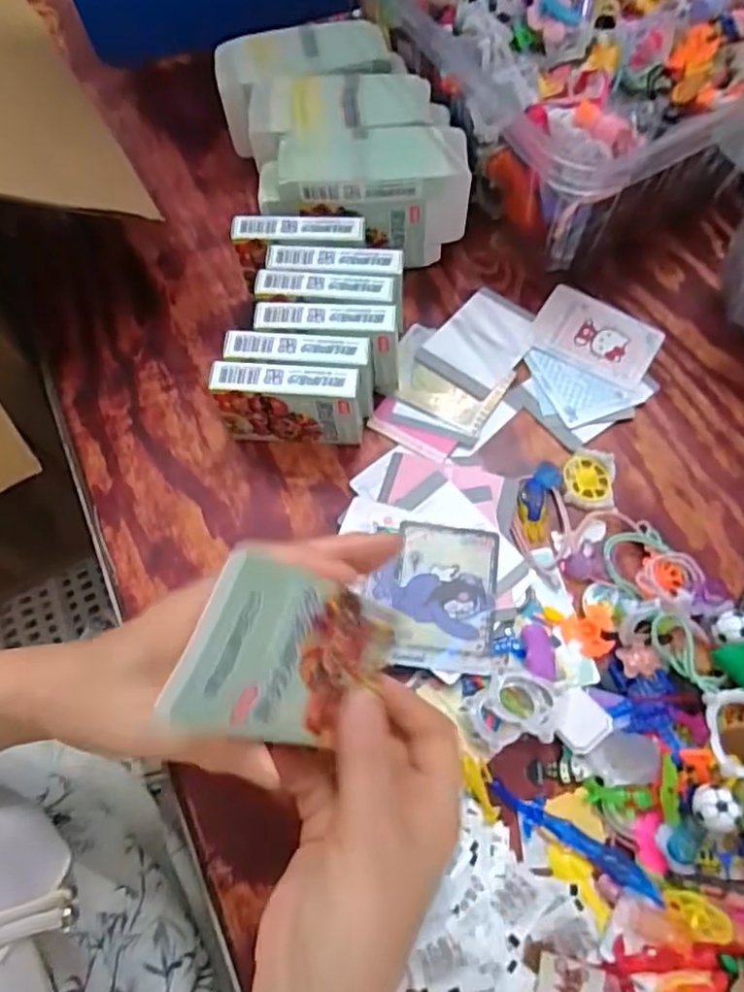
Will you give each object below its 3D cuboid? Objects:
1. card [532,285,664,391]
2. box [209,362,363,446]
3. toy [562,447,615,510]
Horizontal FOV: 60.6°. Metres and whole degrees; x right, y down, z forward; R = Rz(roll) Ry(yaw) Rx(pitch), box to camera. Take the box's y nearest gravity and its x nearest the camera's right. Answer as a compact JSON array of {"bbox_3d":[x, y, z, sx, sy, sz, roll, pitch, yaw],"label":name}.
[{"bbox_3d":[0.165,-0.118,0.473,0.087,0.004,0.063,28,71,15],"label":"card"},{"bbox_3d":[-0.053,-0.058,0.419,0.091,0.066,0.021,4,66,3],"label":"box"},{"bbox_3d":[0.145,-0.012,0.424,0.033,0.005,0.041,8,67,5],"label":"toy"}]

